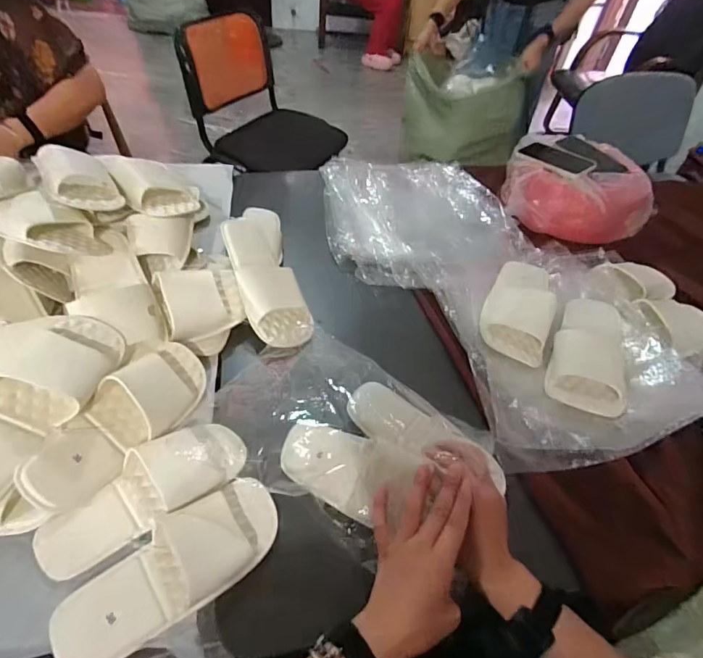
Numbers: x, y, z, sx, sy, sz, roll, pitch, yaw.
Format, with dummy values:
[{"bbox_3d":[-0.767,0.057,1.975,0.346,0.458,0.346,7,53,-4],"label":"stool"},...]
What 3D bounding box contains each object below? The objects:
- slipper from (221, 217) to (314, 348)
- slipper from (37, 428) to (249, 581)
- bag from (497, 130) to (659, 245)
[{"bbox_3d":[-0.150,-0.098,0.749,0.110,0.062,0.302,-14,51,-18],"label":"slipper"},{"bbox_3d":[-0.240,0.184,0.502,0.229,0.049,0.099,-28,57,-27],"label":"slipper"},{"bbox_3d":[0.509,-0.332,0.983,0.312,0.116,0.270,-2,49,-9],"label":"bag"}]

